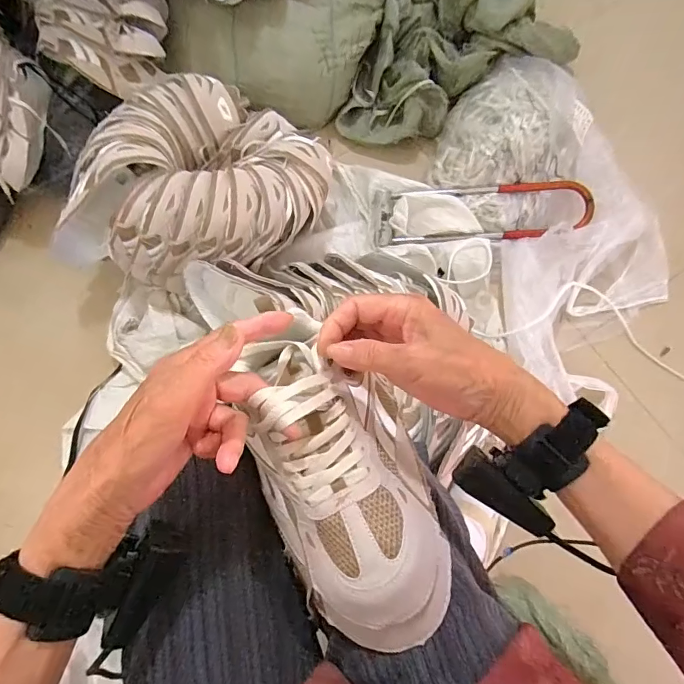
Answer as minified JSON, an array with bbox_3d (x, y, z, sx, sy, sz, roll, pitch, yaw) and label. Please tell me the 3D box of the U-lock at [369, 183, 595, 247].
[{"bbox_3d":[0.252,-0.240,0.816,0.387,0.033,0.110,1,86,12],"label":"U-lock"}]

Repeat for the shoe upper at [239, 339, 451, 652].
[{"bbox_3d":[0.000,0.094,0.330,0.118,0.074,0.243,-15,73,-3],"label":"shoe upper"}]

